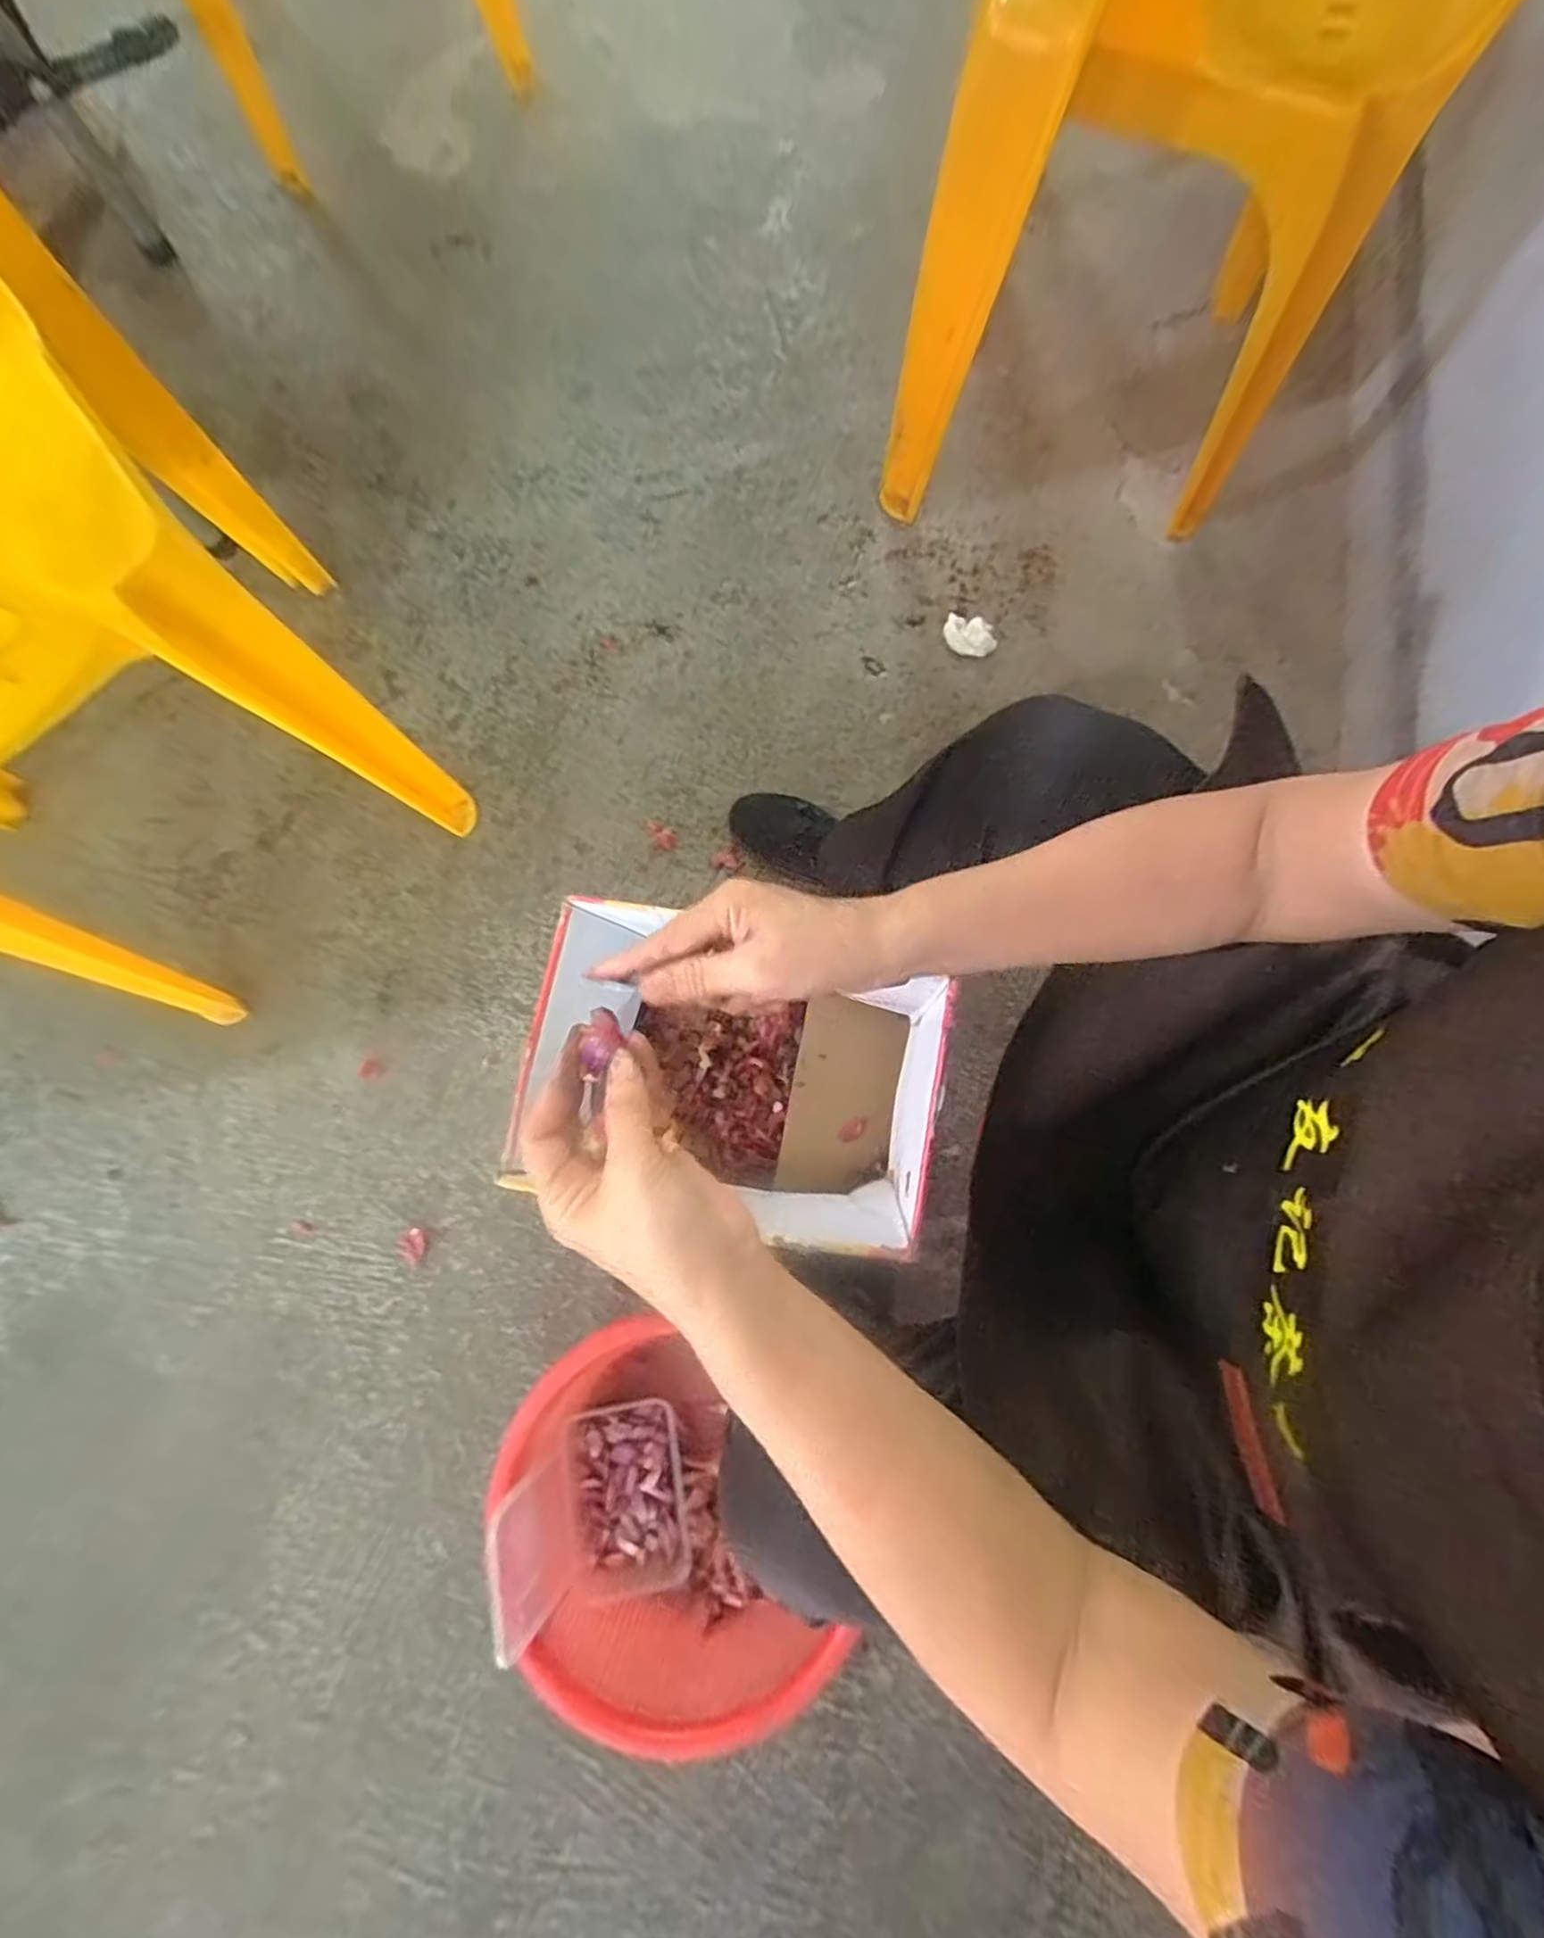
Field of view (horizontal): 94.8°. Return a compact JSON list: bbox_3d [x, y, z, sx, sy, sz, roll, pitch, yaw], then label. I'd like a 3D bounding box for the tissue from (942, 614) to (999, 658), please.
[{"bbox_3d":[0.252,-0.423,0.899,0.067,0.026,0.040,20,80,3],"label":"tissue"}]

